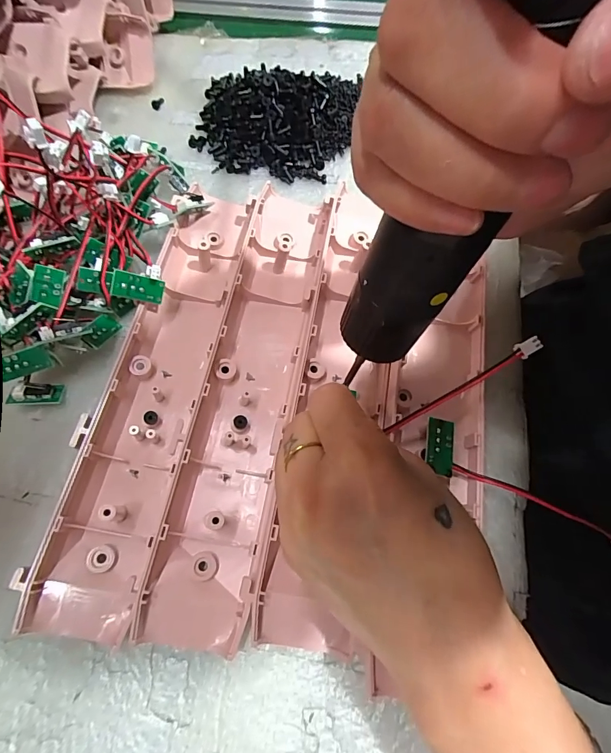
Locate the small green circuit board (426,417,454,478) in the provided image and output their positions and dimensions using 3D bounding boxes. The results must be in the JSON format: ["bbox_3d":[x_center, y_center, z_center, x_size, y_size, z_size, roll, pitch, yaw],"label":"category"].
[{"bbox_3d":[0.069,0.036,0.205,0.014,0.004,0.028,11,68,1],"label":"small green circuit board"}]

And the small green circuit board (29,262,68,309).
[{"bbox_3d":[-0.146,-0.051,0.226,0.015,0.004,0.021,11,101,-31],"label":"small green circuit board"}]

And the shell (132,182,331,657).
[{"bbox_3d":[-0.030,-0.003,0.235,0.056,0.021,0.276,10,68,6],"label":"shell"}]

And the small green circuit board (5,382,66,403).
[{"bbox_3d":[-0.163,0.010,0.241,0.028,0.007,0.013,-1,65,-23],"label":"small green circuit board"}]

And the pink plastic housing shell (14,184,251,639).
[{"bbox_3d":[-0.092,-0.004,0.238,0.062,0.025,0.269,9,68,6],"label":"pink plastic housing shell"}]

